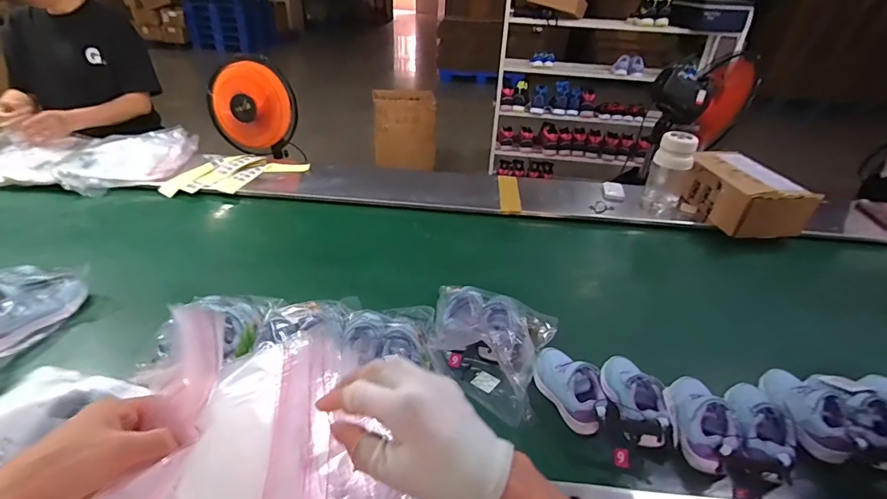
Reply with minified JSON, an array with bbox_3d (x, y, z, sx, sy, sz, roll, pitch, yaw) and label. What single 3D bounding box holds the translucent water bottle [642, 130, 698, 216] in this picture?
[{"bbox_3d":[0.642,-0.215,1.247,0.104,0.224,0.120,16,36,22],"label":"translucent water bottle"}]

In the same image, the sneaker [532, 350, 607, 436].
[{"bbox_3d":[0.201,0.217,0.703,0.066,0.072,0.148,-16,36,-24],"label":"sneaker"}]

